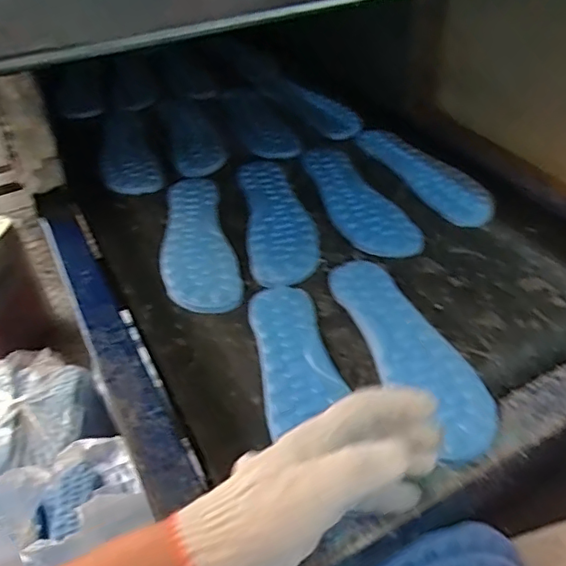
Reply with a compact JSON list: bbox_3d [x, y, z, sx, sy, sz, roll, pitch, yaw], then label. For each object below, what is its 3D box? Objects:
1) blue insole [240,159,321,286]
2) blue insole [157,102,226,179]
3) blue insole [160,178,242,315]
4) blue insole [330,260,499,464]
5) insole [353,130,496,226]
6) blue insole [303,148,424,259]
[{"bbox_3d":[-0.007,-0.090,0.707,0.083,0.007,0.262,-7,43,-4],"label":"blue insole"},{"bbox_3d":[-0.148,-0.239,0.888,0.077,0.017,0.260,-15,44,-12],"label":"blue insole"},{"bbox_3d":[-0.107,-0.057,0.676,0.082,0.009,0.252,-11,43,-8],"label":"blue insole"},{"bbox_3d":[0.116,0.054,0.532,0.076,0.015,0.250,-16,40,-13],"label":"blue insole"},{"bbox_3d":[0.193,-0.160,0.773,0.095,0.011,0.255,-20,45,-18],"label":"insole"},{"bbox_3d":[0.091,-0.117,0.736,0.088,0.004,0.260,-15,44,-12],"label":"blue insole"}]

